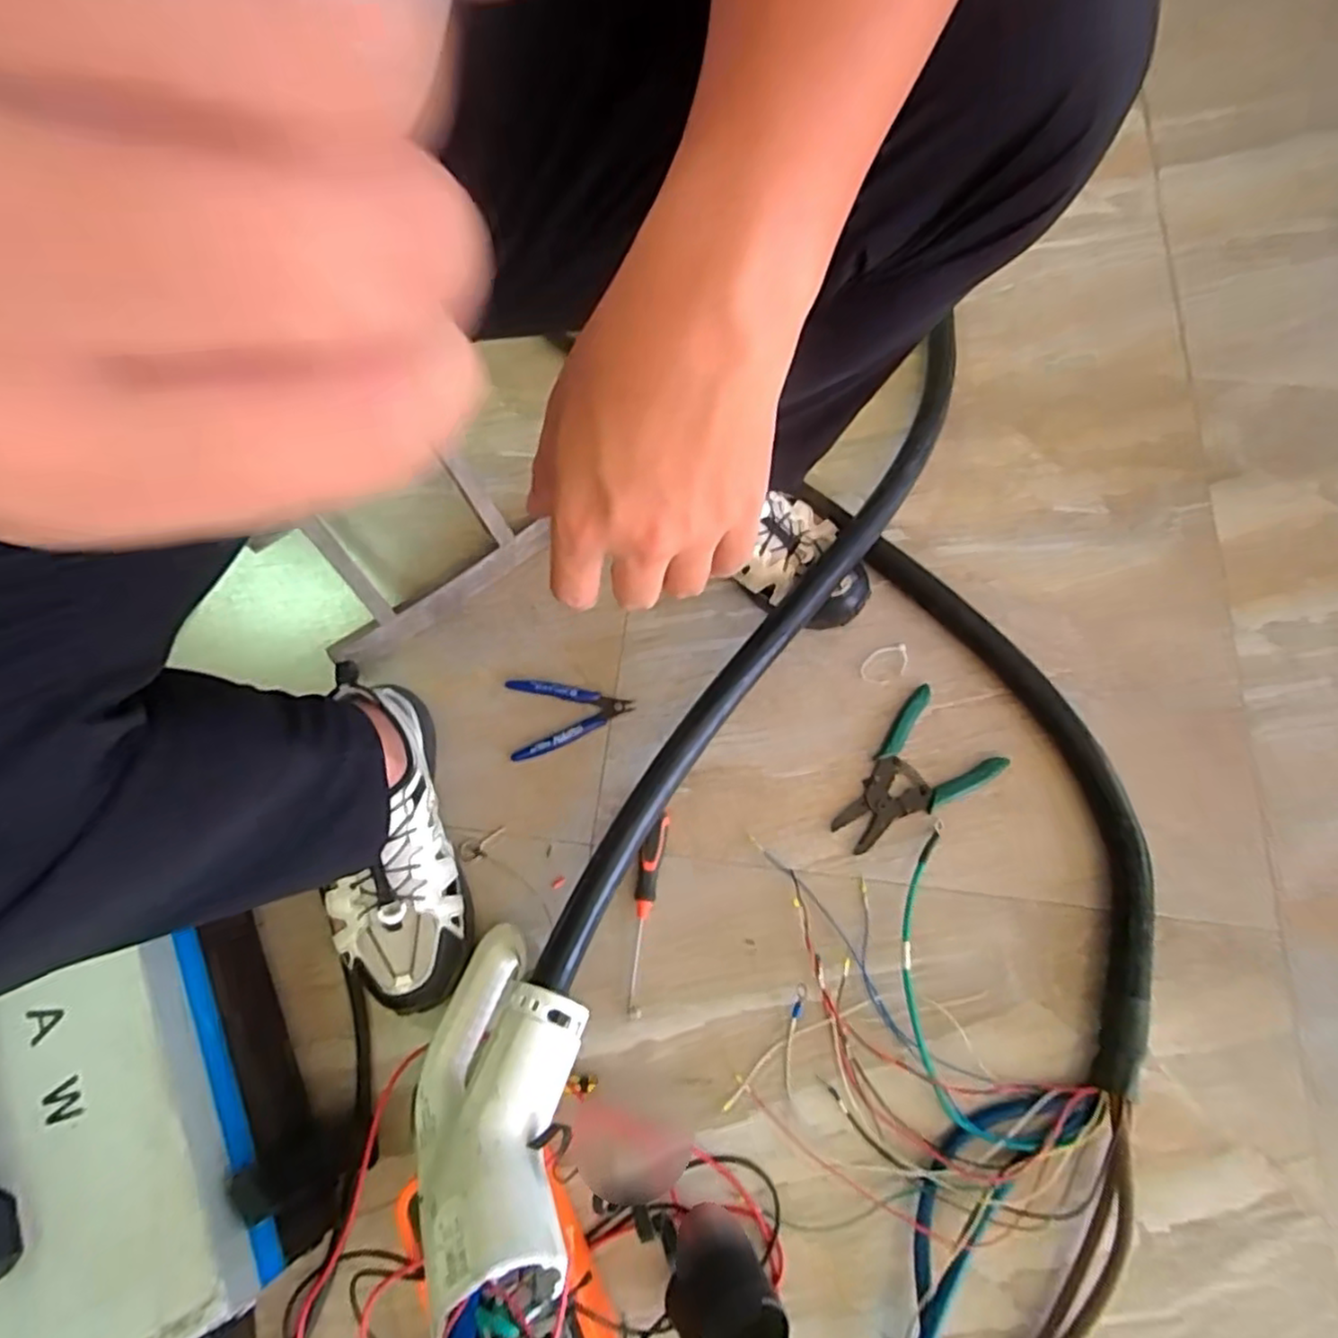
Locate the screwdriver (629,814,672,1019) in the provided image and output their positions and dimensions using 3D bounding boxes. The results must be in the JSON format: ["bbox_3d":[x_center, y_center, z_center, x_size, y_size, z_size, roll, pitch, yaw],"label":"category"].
[{"bbox_3d":[-0.022,0.207,0.599,0.021,0.021,0.163,8,71,2],"label":"screwdriver"}]

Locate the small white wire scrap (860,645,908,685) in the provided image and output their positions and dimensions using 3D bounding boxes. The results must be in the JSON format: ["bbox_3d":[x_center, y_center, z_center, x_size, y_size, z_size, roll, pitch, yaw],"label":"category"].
[{"bbox_3d":[0.211,-0.005,0.682,0.054,0.006,0.034,-27,73,-9],"label":"small white wire scrap"}]

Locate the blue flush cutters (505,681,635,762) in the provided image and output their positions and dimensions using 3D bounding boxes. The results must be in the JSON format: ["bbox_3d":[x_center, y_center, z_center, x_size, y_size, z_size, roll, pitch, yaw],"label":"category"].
[{"bbox_3d":[-0.092,0.042,0.663,0.116,0.016,0.077,-5,71,-2],"label":"blue flush cutters"}]

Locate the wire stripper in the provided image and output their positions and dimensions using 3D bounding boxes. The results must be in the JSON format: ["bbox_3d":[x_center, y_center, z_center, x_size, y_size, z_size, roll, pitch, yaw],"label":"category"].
[{"bbox_3d":[0.219,0.103,0.633,0.097,0.023,0.151,43,76,13],"label":"wire stripper"}]

